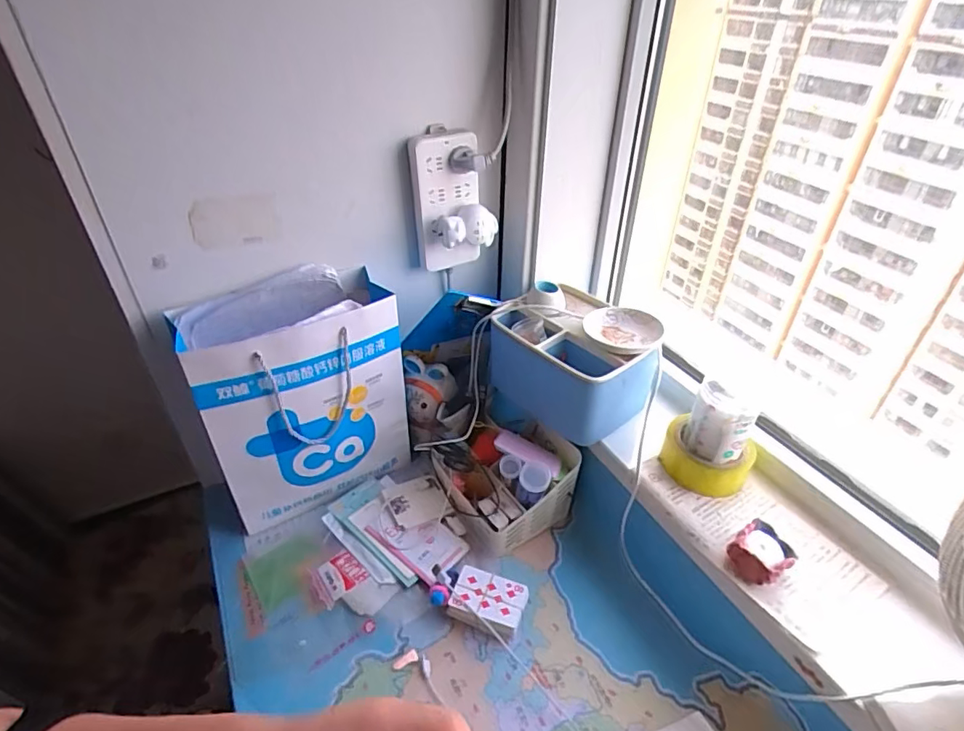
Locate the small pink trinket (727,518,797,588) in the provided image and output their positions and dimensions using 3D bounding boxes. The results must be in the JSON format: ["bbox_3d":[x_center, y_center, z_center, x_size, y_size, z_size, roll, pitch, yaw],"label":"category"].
[{"bbox_3d":[0.291,0.200,0.559,0.059,0.031,0.051,-24,44,-29],"label":"small pink trinket"}]

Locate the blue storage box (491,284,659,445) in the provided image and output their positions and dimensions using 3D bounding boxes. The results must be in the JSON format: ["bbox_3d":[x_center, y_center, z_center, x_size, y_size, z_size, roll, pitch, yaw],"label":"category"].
[{"bbox_3d":[0.130,-0.004,0.746,0.159,0.122,0.187,-22,43,-26],"label":"blue storage box"}]

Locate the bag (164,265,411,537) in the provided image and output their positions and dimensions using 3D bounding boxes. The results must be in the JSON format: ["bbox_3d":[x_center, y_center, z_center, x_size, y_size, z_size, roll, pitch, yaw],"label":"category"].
[{"bbox_3d":[-0.242,0.048,0.740,0.251,0.320,0.117,-20,42,-25],"label":"bag"}]

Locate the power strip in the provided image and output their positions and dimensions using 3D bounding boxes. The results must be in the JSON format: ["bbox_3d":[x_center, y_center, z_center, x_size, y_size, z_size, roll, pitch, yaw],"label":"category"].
[{"bbox_3d":[-0.049,-0.220,0.729,0.087,0.183,0.038,-2,37,-3],"label":"power strip"}]

